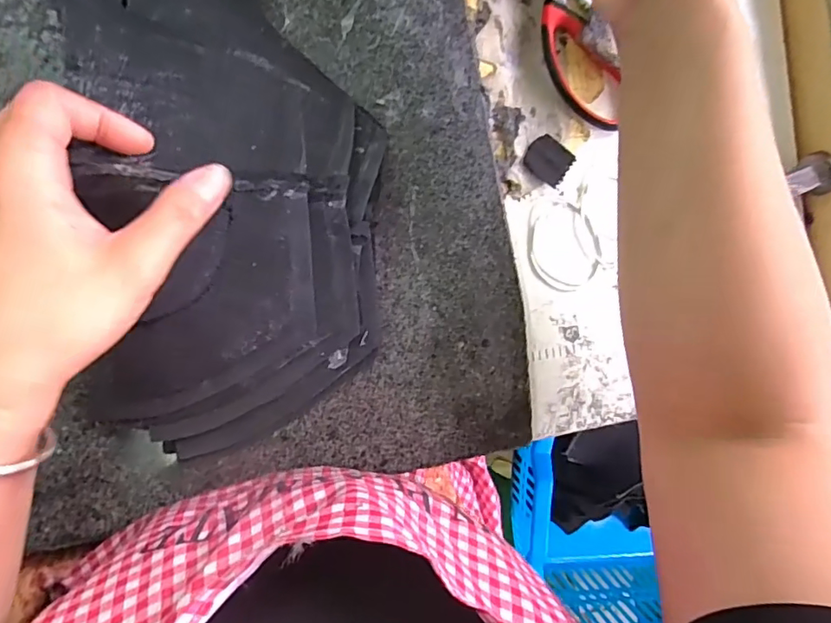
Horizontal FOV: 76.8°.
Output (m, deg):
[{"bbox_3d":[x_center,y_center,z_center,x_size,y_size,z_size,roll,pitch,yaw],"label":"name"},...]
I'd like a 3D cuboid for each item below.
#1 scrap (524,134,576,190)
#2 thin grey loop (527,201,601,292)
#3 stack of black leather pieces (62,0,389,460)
[{"bbox_3d":[0.091,-0.103,0.355,0.030,0.004,0.028,35,87,-9],"label":"scrap"},{"bbox_3d":[0.101,-0.045,0.361,0.050,0.004,0.063,-22,96,-7],"label":"thin grey loop"},{"bbox_3d":[-0.101,-0.060,0.272,0.161,0.060,0.268,1,93,-9],"label":"stack of black leather pieces"}]

